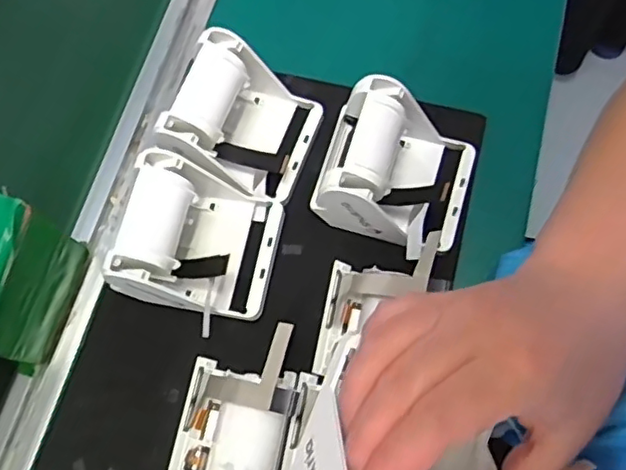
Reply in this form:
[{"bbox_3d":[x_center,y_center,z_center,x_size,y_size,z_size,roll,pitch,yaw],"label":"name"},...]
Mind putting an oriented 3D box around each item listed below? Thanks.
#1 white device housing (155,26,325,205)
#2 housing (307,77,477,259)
[{"bbox_3d":[-0.050,-0.086,0.443,0.097,0.068,0.100,23,74,9],"label":"white device housing"},{"bbox_3d":[0.060,-0.048,0.422,0.107,0.071,0.105,17,73,8],"label":"housing"}]

